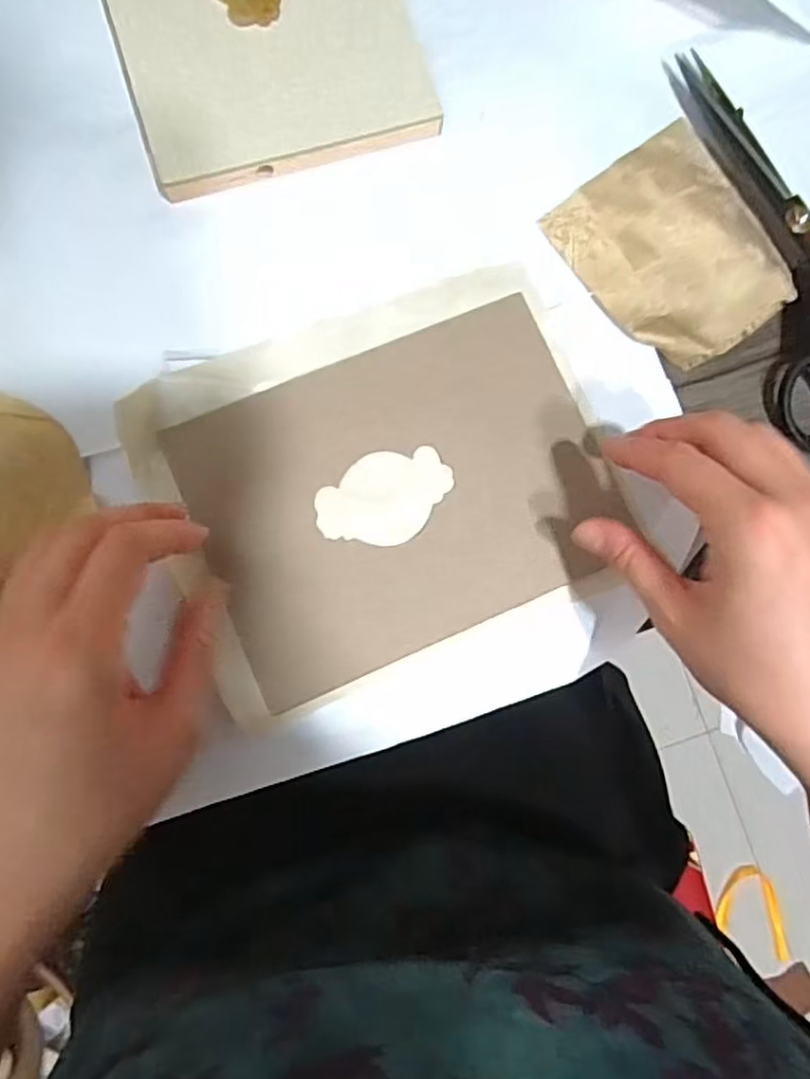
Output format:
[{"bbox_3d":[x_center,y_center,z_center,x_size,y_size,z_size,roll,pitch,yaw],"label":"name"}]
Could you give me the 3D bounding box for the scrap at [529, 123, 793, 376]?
[{"bbox_3d":[0.147,-0.157,0.365,0.105,0.006,0.117,-35,83,-7],"label":"scrap"}]

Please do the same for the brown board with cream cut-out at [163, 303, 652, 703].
[{"bbox_3d":[0.000,-0.025,0.344,0.201,0.004,0.152,-23,82,-6],"label":"brown board with cream cut-out"}]

